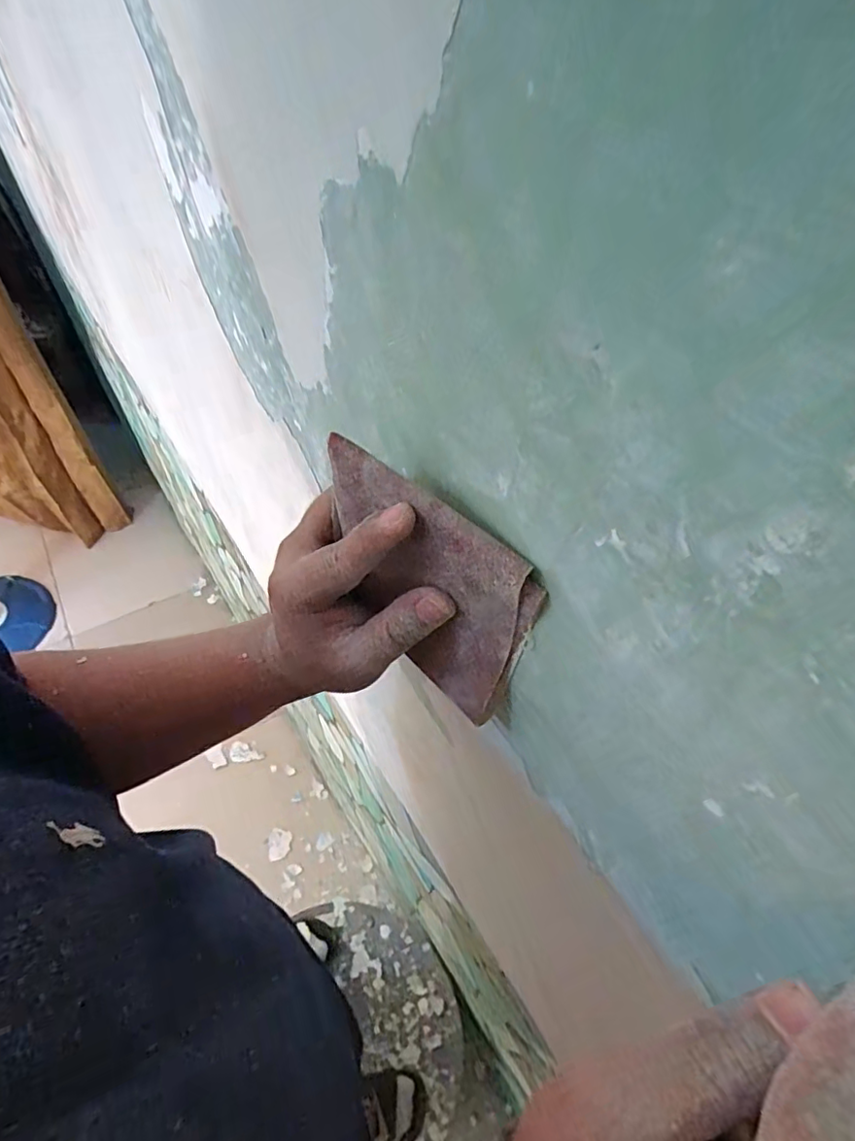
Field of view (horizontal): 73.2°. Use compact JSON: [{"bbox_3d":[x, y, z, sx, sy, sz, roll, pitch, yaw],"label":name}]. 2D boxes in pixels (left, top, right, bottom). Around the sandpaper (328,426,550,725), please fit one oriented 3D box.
[{"bbox_3d":[-0.003,0.010,0.266,0.105,0.114,0.014,36,60,20],"label":"sandpaper"}]

